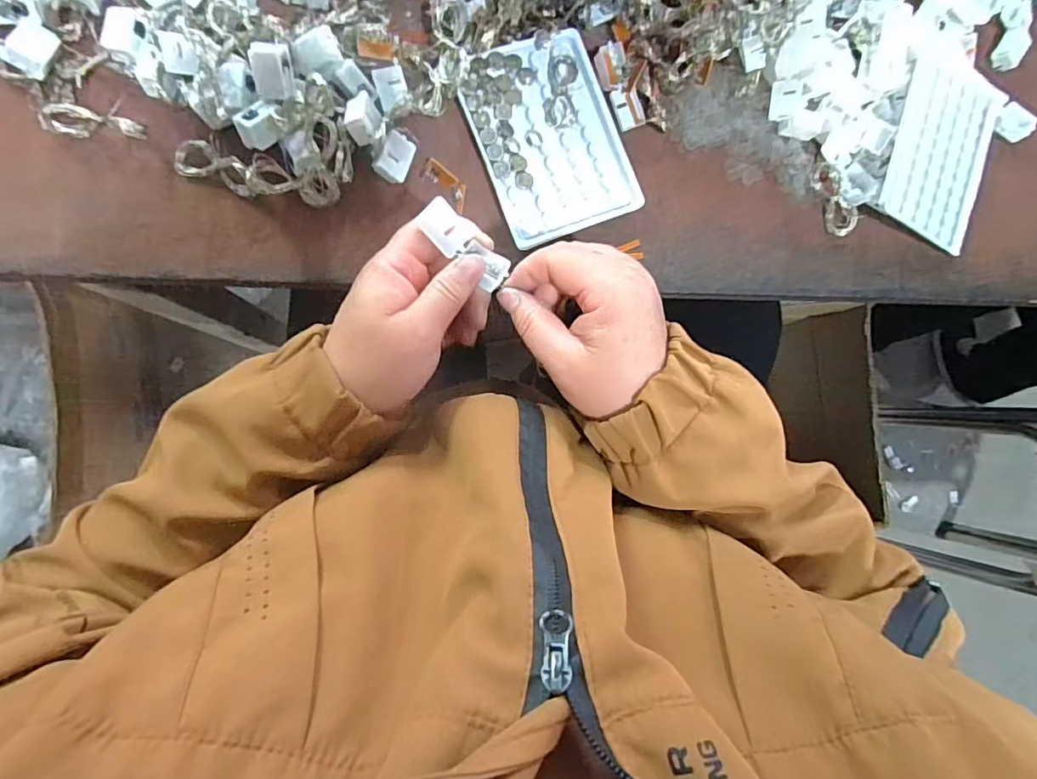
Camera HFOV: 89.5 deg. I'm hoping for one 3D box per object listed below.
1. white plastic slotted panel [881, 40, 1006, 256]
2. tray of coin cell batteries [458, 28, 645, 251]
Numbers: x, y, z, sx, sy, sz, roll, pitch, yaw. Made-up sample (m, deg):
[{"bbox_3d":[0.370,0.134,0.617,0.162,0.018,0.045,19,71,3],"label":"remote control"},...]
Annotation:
[{"bbox_3d":[0.314,-0.182,0.385,0.087,0.008,0.138,18,89,-20],"label":"white plastic slotted panel"},{"bbox_3d":[0.021,-0.169,0.354,0.097,0.012,0.128,-22,90,-9],"label":"tray of coin cell batteries"}]

